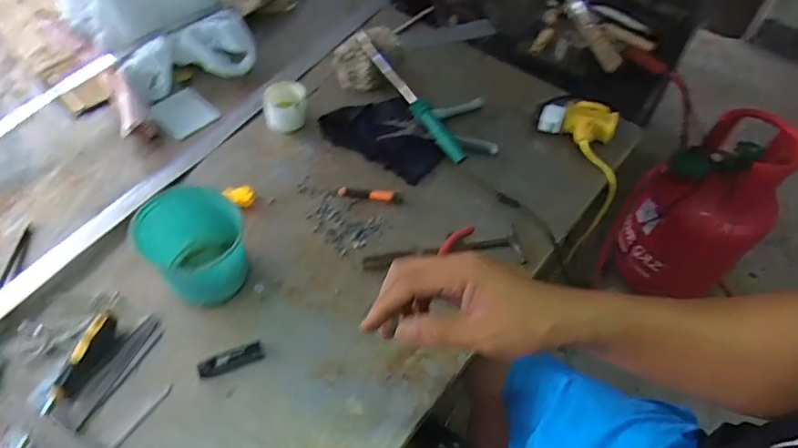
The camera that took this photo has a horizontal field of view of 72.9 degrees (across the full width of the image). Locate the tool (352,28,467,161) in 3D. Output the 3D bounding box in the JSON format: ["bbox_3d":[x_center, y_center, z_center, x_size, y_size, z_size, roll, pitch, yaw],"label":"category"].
[{"bbox_3d":[0.015,-0.211,0.883,0.027,0.030,0.290,-29,72,-24],"label":"tool"}]

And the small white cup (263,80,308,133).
[{"bbox_3d":[-0.184,-0.192,0.879,0.069,0.067,0.060,-8,54,-10],"label":"small white cup"}]

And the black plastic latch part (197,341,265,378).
[{"bbox_3d":[-0.203,0.163,0.651,0.075,0.012,0.025,-16,56,-16],"label":"black plastic latch part"}]

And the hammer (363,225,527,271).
[{"bbox_3d":[0.063,0.041,0.744,0.223,0.025,0.049,-7,54,-9],"label":"hammer"}]

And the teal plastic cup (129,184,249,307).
[{"bbox_3d":[-0.260,0.030,0.689,0.120,0.099,0.122,2,53,-3],"label":"teal plastic cup"}]

